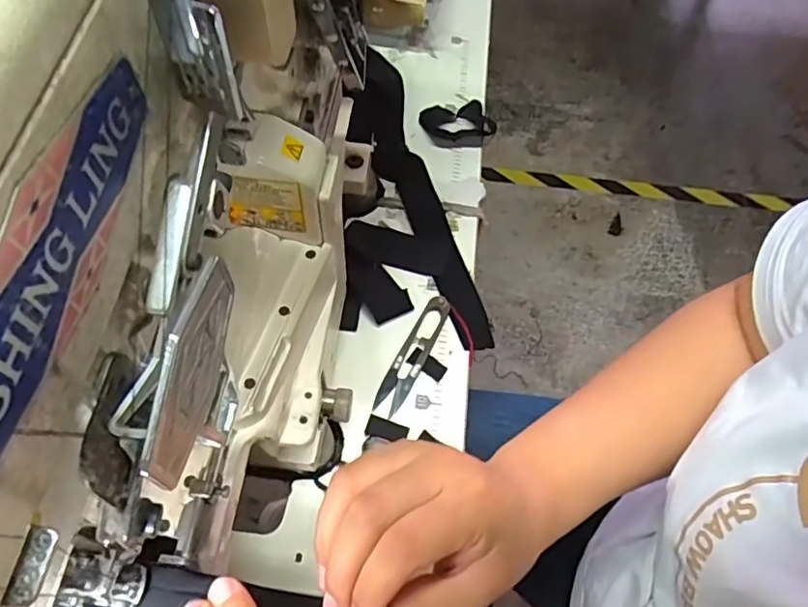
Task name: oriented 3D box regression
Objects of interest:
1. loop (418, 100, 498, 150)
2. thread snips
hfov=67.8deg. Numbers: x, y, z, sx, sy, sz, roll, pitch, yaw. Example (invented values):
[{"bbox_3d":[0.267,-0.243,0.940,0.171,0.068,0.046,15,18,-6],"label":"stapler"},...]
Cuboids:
[{"bbox_3d":[0.051,-0.173,0.576,0.065,0.015,0.062,1,60,-2],"label":"loop"},{"bbox_3d":[0.007,0.037,0.450,0.020,0.010,0.100,23,62,11],"label":"thread snips"}]

